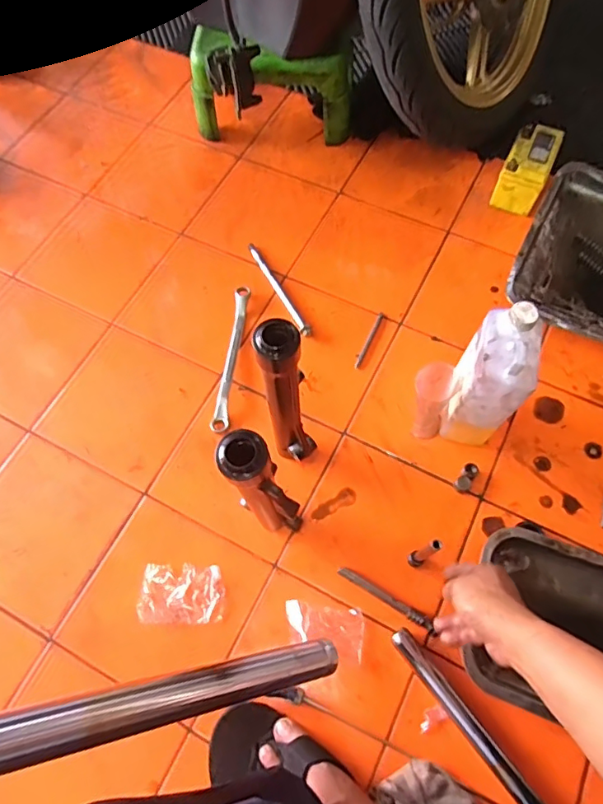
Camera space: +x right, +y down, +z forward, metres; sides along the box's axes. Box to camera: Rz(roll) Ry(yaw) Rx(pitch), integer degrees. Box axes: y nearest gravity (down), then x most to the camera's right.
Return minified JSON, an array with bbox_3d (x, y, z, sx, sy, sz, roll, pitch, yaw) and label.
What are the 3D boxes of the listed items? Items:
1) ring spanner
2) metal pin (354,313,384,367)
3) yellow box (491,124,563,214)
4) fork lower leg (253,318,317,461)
[{"bbox_3d":[-0.103,-0.069,0.768,0.022,0.019,0.240,4,65,4],"label":"ring spanner"},{"bbox_3d":[0.103,-0.094,0.776,0.008,0.004,0.101,23,67,13],"label":"metal pin"},{"bbox_3d":[0.370,-0.380,0.852,0.073,0.084,0.116,23,68,13],"label":"yellow box"},{"bbox_3d":[-0.013,0.001,0.558,0.044,0.254,0.043,-9,66,-1],"label":"fork lower leg"}]

